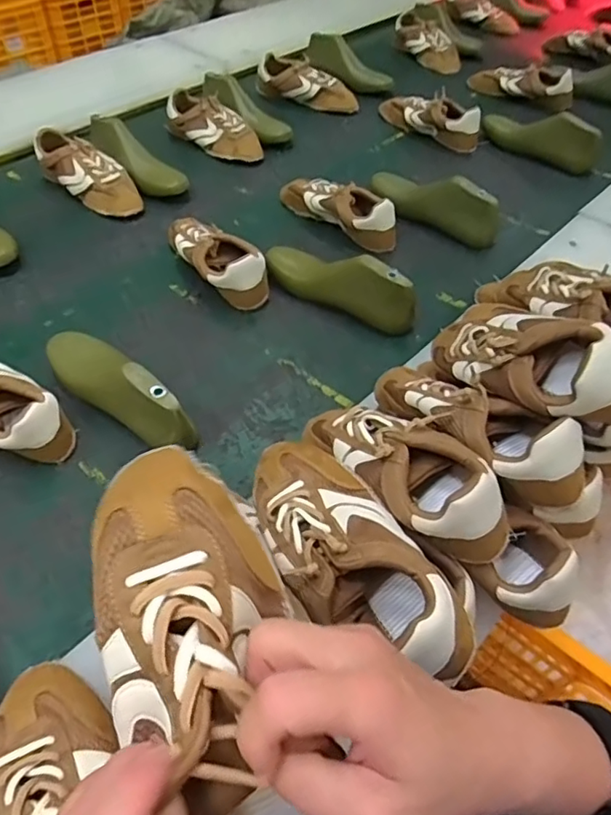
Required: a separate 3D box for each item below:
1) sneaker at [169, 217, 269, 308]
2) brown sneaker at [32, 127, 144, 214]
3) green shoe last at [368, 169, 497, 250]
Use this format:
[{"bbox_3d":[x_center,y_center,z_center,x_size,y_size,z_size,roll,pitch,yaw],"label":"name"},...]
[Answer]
[{"bbox_3d":[-0.142,-0.225,0.827,0.082,0.071,0.218,-33,60,-25],"label":"sneaker"},{"bbox_3d":[-0.362,-0.397,0.958,0.221,0.072,0.090,37,59,24],"label":"brown sneaker"},{"bbox_3d":[0.199,-0.338,0.922,0.237,0.079,0.080,38,59,24],"label":"green shoe last"}]

